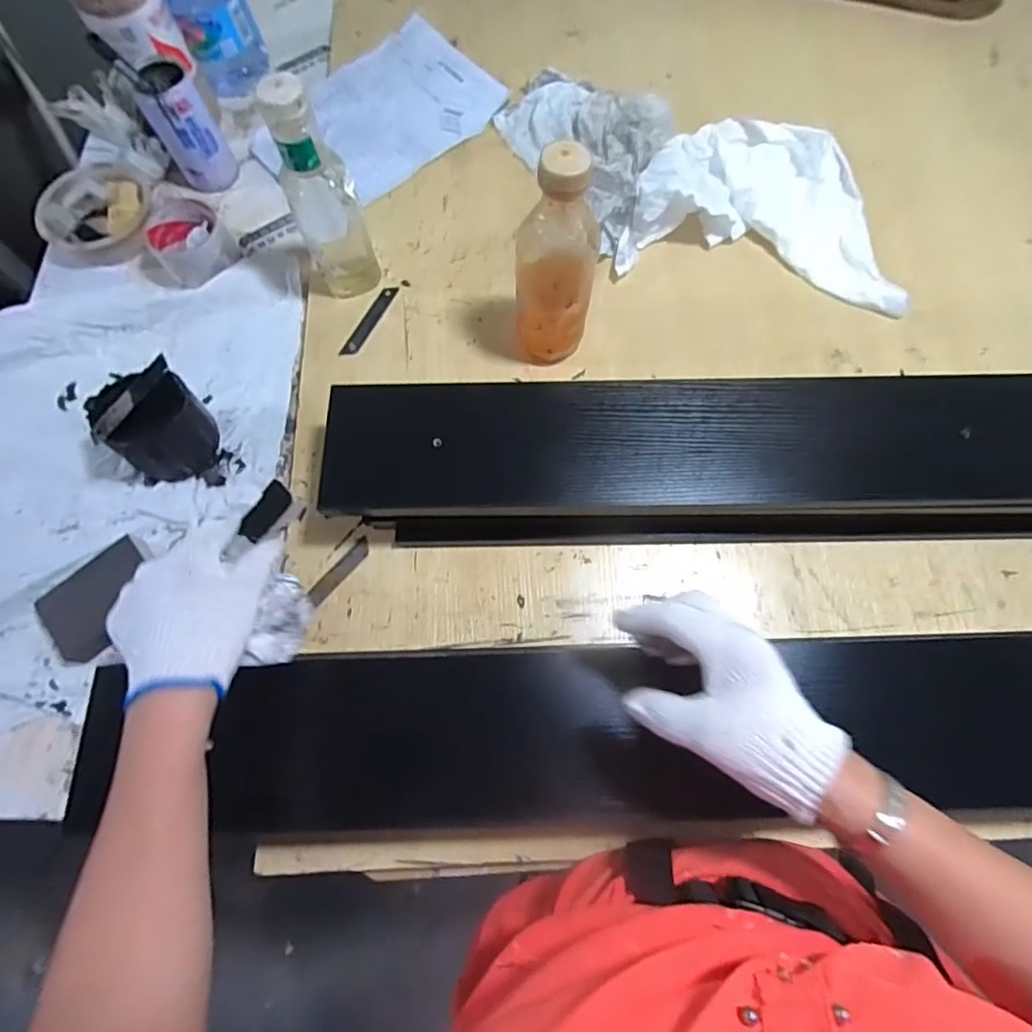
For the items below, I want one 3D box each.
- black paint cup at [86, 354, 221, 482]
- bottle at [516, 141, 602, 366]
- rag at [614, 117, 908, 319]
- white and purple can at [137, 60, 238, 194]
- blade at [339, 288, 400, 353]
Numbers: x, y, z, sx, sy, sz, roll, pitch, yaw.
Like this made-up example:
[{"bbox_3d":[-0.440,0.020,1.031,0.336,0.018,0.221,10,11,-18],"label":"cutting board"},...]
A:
[{"bbox_3d":[-0.346,-0.088,0.556,0.083,0.079,0.092,38,78,12],"label":"black paint cup"},{"bbox_3d":[0.033,-0.219,0.513,0.073,0.211,0.070,6,73,4],"label":"bottle"},{"bbox_3d":[0.281,-0.346,0.627,0.301,0.054,0.210,11,73,6],"label":"rag"},{"bbox_3d":[-0.383,-0.451,0.656,0.064,0.110,0.067,-1,73,2],"label":"white and purple can"},{"bbox_3d":[-0.161,-0.213,0.622,0.019,0.004,0.100,24,70,11],"label":"blade"}]

